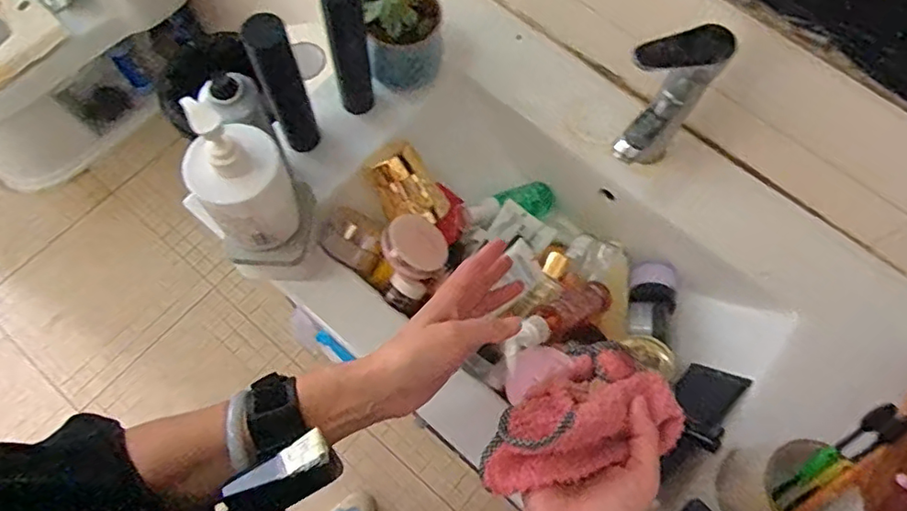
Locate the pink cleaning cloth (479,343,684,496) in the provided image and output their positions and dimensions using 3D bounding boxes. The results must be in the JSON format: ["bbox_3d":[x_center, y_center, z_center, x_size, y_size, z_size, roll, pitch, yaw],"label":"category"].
[{"bbox_3d":[0.089,0.114,0.411,0.150,0.045,0.074,-25,72,-23],"label":"pink cleaning cloth"}]

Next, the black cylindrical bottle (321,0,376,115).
[{"bbox_3d":[-0.112,-0.221,0.625,0.039,0.176,0.036,-3,70,-4],"label":"black cylindrical bottle"}]

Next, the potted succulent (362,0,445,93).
[{"bbox_3d":[-0.055,-0.257,0.672,0.085,0.118,0.080,0,70,-1],"label":"potted succulent"}]

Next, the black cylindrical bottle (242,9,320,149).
[{"bbox_3d":[-0.172,-0.167,0.603,0.042,0.178,0.046,-17,71,-9],"label":"black cylindrical bottle"}]

